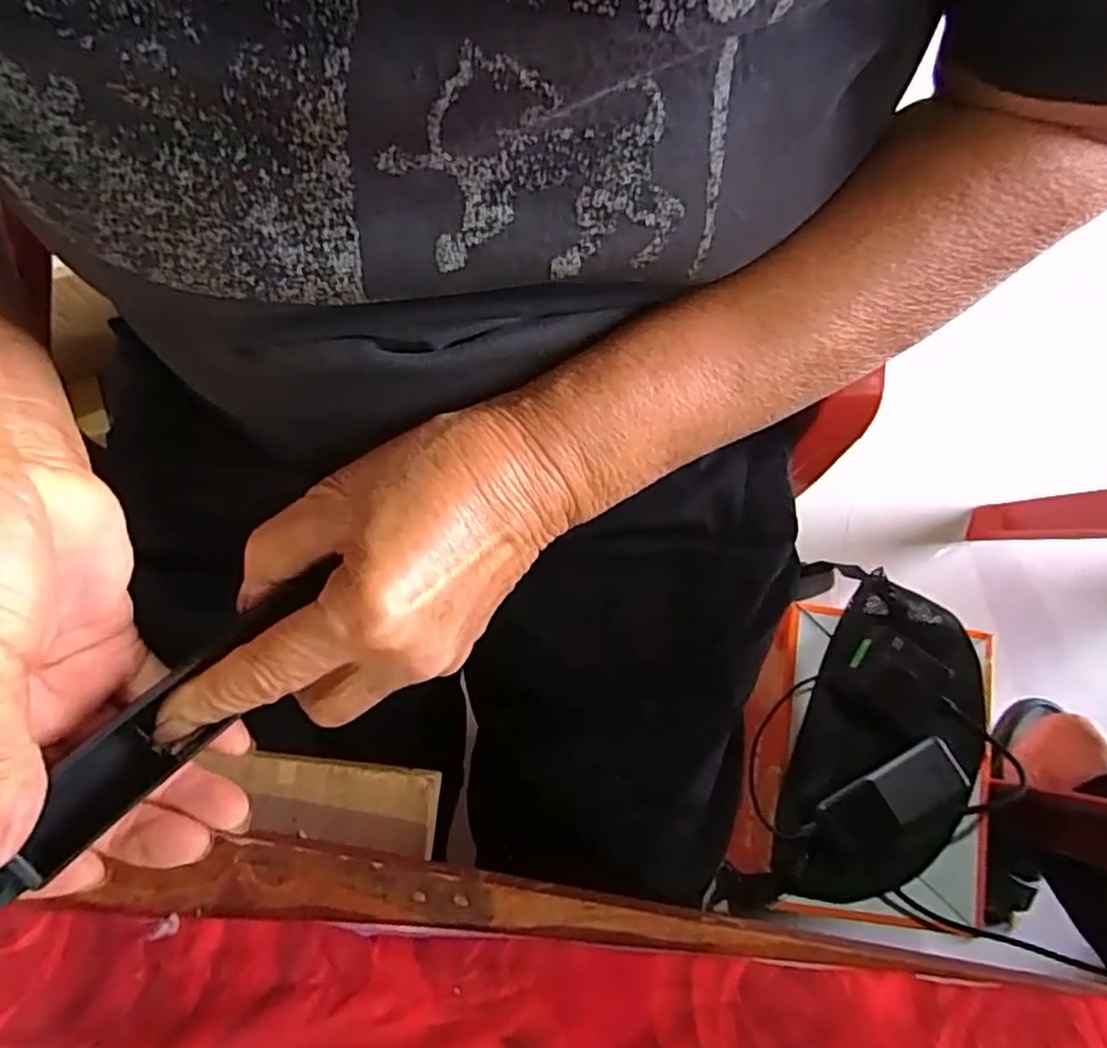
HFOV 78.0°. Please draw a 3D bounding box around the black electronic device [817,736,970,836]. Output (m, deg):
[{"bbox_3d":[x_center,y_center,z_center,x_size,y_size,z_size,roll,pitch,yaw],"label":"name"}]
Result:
[{"bbox_3d":[0.293,0.232,0.588,0.123,0.014,0.046,-27,79,-5],"label":"black electronic device"}]

